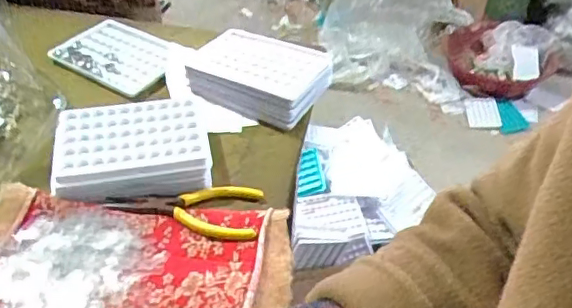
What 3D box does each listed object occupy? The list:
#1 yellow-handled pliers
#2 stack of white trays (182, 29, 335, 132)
[{"bbox_3d":[-0.082,0.043,0.460,0.120,0.018,0.061,7,42,0],"label":"yellow-handled pliers"},{"bbox_3d":[-0.027,-0.085,0.582,0.136,0.037,0.099,23,45,17],"label":"stack of white trays"}]

